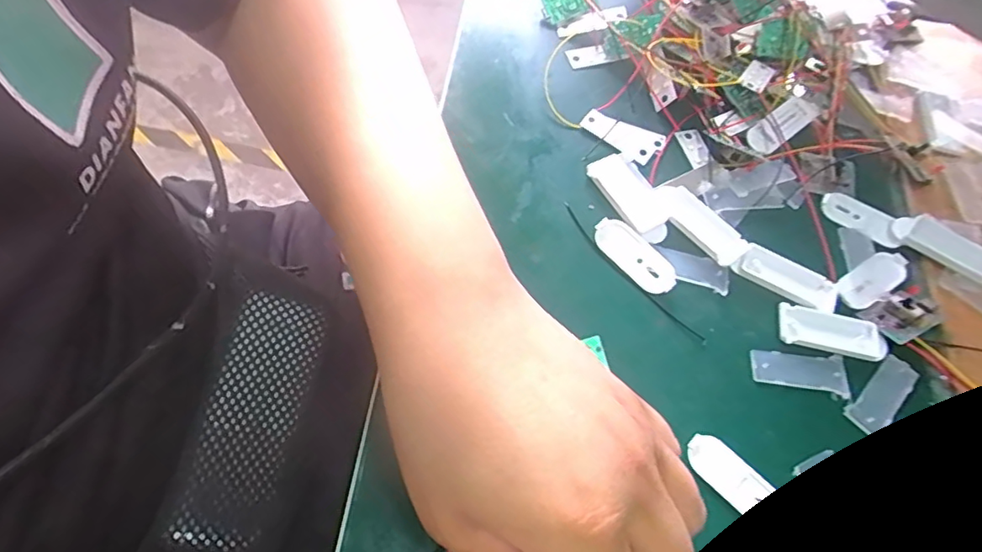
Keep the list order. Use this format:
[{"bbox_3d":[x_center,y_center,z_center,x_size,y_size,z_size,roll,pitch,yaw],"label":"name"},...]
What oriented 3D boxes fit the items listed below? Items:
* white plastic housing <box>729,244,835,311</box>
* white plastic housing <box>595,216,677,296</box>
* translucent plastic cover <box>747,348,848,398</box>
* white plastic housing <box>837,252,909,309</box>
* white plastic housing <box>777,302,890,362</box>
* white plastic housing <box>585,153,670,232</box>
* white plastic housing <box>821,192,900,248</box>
[{"bbox_3d":[0.161,0.001,0.319,0.056,0.006,0.022,27,62,7],"label":"white plastic housing"},{"bbox_3d":[0.077,-0.011,0.316,0.050,0.008,0.020,43,65,14],"label":"white plastic housing"},{"bbox_3d":[0.156,0.048,0.296,0.048,0.004,0.020,5,62,-6],"label":"translucent plastic cover"},{"bbox_3d":[0.214,0.002,0.329,0.051,0.006,0.021,-28,69,-21],"label":"white plastic housing"},{"bbox_3d":[0.179,0.029,0.308,0.056,0.004,0.022,11,61,-3],"label":"white plastic housing"},{"bbox_3d":[0.078,-0.049,0.336,0.027,0.005,0.051,-24,68,-19],"label":"white plastic housing"},{"bbox_3d":[0.218,-0.034,0.347,0.046,0.007,0.017,33,63,9],"label":"white plastic housing"}]

